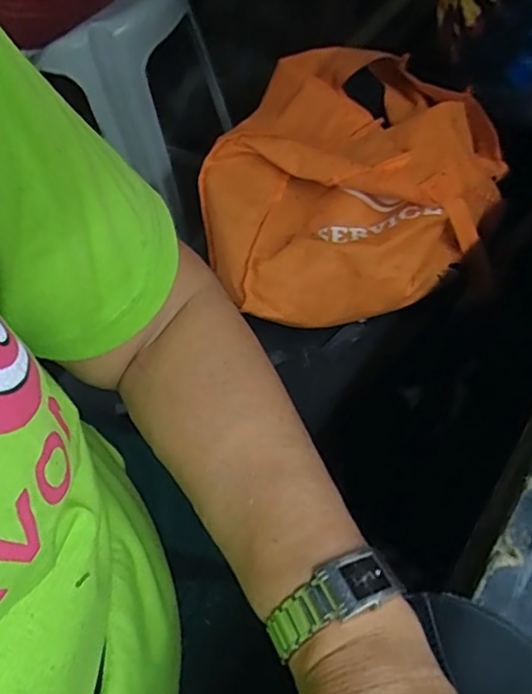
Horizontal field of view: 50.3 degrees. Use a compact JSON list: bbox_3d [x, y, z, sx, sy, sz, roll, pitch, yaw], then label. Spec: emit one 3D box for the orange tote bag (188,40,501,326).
[{"bbox_3d":[0.087,-0.182,0.595,0.297,0.092,0.352,17,64,14],"label":"orange tote bag"}]

